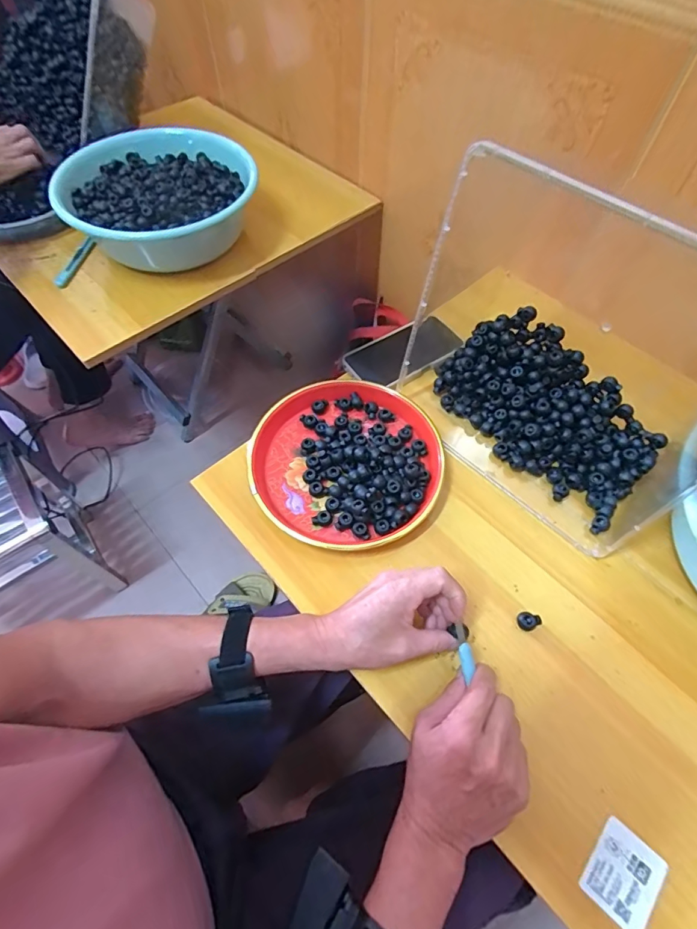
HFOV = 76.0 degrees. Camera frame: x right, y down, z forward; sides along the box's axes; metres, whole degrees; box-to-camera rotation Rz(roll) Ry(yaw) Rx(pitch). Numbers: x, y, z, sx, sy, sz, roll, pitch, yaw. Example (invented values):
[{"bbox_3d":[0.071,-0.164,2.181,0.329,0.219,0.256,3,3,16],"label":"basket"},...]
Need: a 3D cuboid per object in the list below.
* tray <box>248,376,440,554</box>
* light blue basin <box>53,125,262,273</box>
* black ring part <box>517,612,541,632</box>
[{"bbox_3d":[0.000,-0.007,0.526,0.215,0.032,0.216,0,60,-1],"label":"tray"},{"bbox_3d":[-0.292,-0.414,0.711,0.312,0.105,0.282,34,65,18],"label":"light blue basin"},{"bbox_3d":[0.180,0.156,0.446,0.023,0.006,0.019,-21,62,-13],"label":"black ring part"}]

